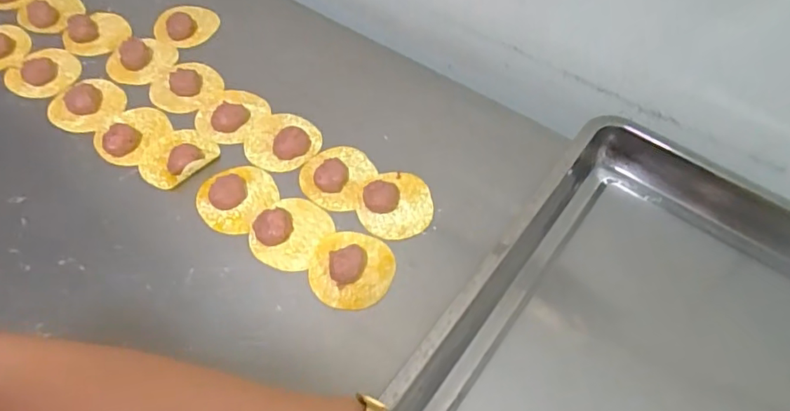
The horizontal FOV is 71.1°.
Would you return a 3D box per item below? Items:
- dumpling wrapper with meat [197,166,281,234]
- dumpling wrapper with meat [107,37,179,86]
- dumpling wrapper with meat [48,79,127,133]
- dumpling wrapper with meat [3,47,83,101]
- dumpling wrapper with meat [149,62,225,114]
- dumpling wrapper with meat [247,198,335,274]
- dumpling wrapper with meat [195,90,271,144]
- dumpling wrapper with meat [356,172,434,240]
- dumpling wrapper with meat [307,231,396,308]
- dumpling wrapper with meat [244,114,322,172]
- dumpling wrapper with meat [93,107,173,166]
[{"bbox_3d":[-0.167,-0.014,0.581,0.072,0.018,0.083,30,61,15],"label":"dumpling wrapper with meat"},{"bbox_3d":[-0.313,-0.185,0.690,0.071,0.018,0.084,40,64,20],"label":"dumpling wrapper with meat"},{"bbox_3d":[-0.360,-0.117,0.648,0.082,0.009,0.081,1,57,-2],"label":"dumpling wrapper with meat"},{"bbox_3d":[-0.428,-0.163,0.671,0.082,0.016,0.083,-35,66,-22],"label":"dumpling wrapper with meat"},{"bbox_3d":[-0.253,-0.147,0.667,0.082,0.015,0.078,1,57,-2],"label":"dumpling wrapper with meat"},{"bbox_3d":[-0.107,0.023,0.560,0.068,0.018,0.080,25,60,12],"label":"dumpling wrapper with meat"},{"bbox_3d":[-0.190,-0.109,0.645,0.084,0.020,0.065,-37,66,-23],"label":"dumpling wrapper with meat"},{"bbox_3d":[0.002,-0.001,0.584,0.083,0.021,0.072,-33,64,-21],"label":"dumpling wrapper with meat"},{"bbox_3d":[-0.042,0.059,0.538,0.077,0.019,0.081,1,57,-2],"label":"dumpling wrapper with meat"},{"bbox_3d":[-0.129,-0.078,0.631,0.085,0.021,0.085,1,57,-2],"label":"dumpling wrapper with meat"},{"bbox_3d":[-0.295,-0.084,0.623,0.071,0.019,0.082,31,61,16],"label":"dumpling wrapper with meat"}]

